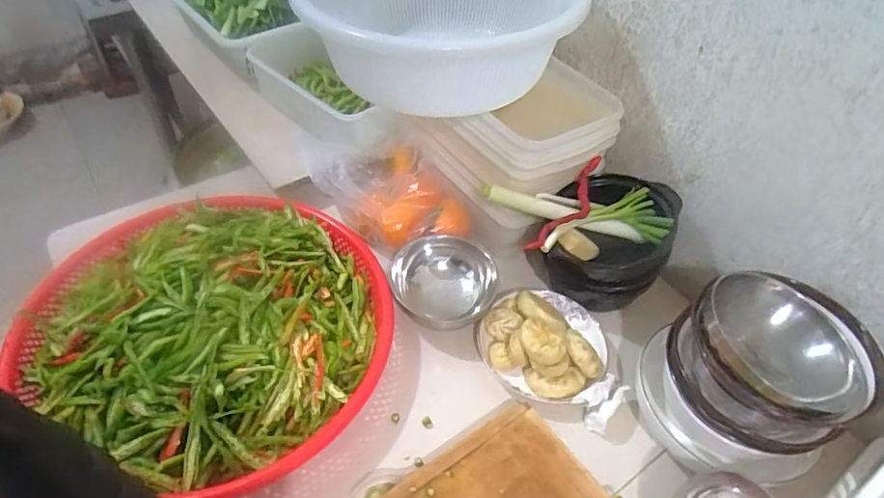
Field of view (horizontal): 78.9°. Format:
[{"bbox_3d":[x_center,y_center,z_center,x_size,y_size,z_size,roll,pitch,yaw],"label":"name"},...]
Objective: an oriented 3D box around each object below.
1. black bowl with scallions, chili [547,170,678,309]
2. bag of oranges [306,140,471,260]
[{"bbox_3d":[0.245,-0.016,0.802,0.154,0.151,0.164,2,48,-3],"label":"black bowl with scallions, chili"},{"bbox_3d":[-0.094,-0.098,0.902,0.168,0.076,0.306,-28,56,-27],"label":"bag of oranges"}]

